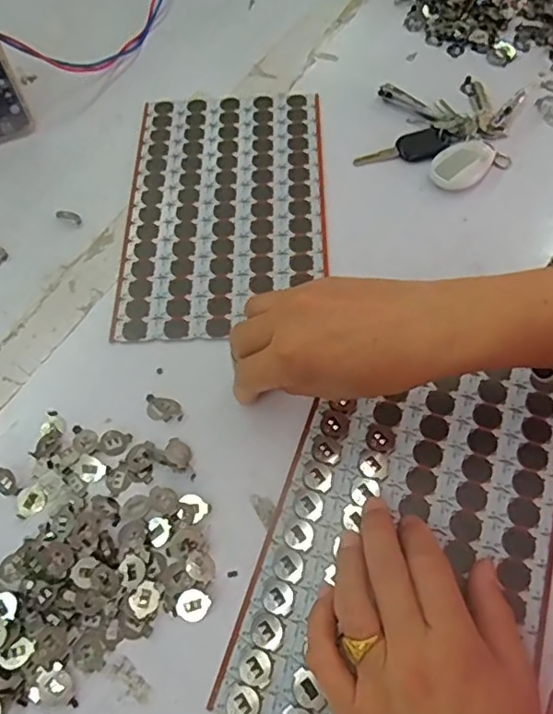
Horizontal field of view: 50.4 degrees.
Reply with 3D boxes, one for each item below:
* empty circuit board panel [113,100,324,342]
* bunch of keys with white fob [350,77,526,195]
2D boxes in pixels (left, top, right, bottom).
[{"bbox_3d":[-0.041,-0.125,0.475,0.157,0.004,0.248,-2,61,3],"label":"empty circuit board panel"},{"bbox_3d":[0.139,-0.196,0.494,0.114,0.017,0.129,16,62,13],"label":"bunch of keys with white fob"}]

